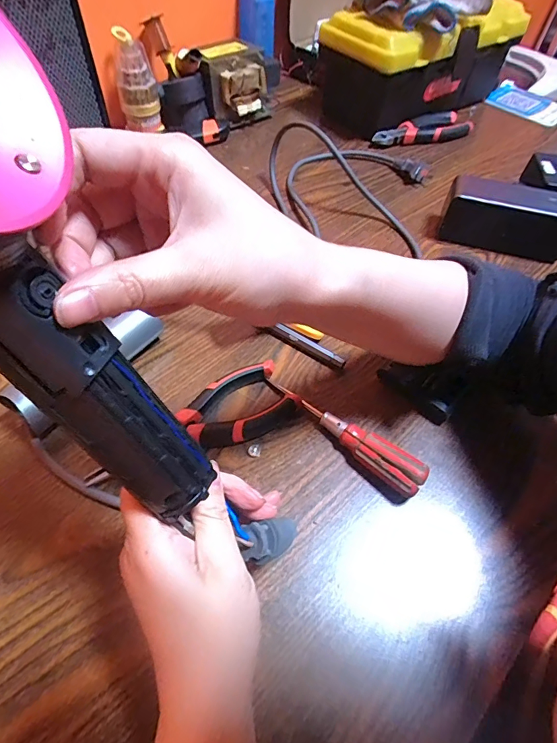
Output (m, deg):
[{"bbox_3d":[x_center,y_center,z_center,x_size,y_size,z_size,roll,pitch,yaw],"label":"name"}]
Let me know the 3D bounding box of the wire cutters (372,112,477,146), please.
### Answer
[{"bbox_3d":[0.215,-0.353,0.612,0.156,0.029,0.045,-18,57,-15],"label":"wire cutters"}]

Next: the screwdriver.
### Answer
[{"bbox_3d":[0.047,0.043,0.315,0.135,0.025,0.022,37,58,22],"label":"screwdriver"}]

